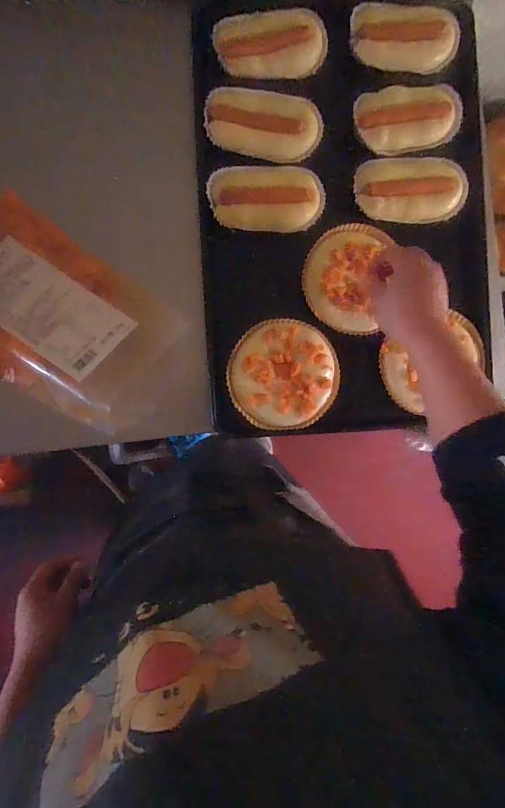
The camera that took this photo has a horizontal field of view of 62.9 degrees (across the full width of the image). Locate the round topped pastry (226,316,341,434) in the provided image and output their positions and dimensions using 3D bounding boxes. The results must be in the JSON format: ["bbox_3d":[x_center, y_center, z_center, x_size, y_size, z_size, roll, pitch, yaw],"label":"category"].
[{"bbox_3d":[0.044,-0.040,0.560,0.149,0.019,0.144,0,90,-6],"label":"round topped pastry"}]

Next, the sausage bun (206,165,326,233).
[{"bbox_3d":[0.020,-0.280,0.560,0.153,0.023,0.080,2,90,-6],"label":"sausage bun"}]

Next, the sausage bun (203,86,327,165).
[{"bbox_3d":[0.016,-0.373,0.554,0.159,0.028,0.074,3,90,-6],"label":"sausage bun"}]

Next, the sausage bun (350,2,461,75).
[{"bbox_3d":[0.211,-0.498,0.564,0.147,0.029,0.067,-3,91,-6],"label":"sausage bun"}]

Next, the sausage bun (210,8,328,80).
[{"bbox_3d":[0.026,-0.481,0.554,0.151,0.025,0.069,-7,91,-5],"label":"sausage bun"}]

